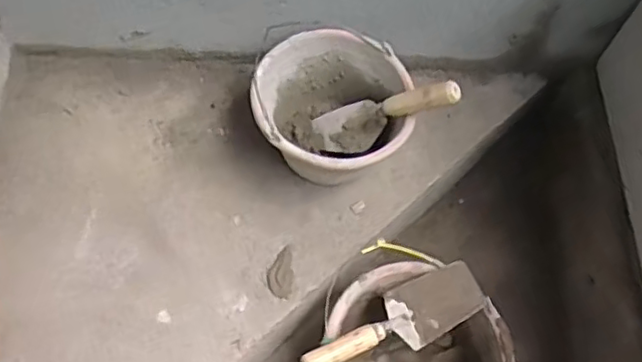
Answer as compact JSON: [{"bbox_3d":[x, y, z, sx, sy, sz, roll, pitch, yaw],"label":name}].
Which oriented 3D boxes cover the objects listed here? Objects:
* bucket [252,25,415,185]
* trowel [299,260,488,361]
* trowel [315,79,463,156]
[{"bbox_3d":[0.014,-0.097,1.057,0.229,0.174,0.229,1,66,-3],"label":"bucket"},{"bbox_3d":[0.113,0.214,0.982,0.299,0.050,0.093,-28,70,-14],"label":"trowel"},{"bbox_3d":[0.096,-0.110,1.010,0.078,0.261,0.083,10,73,-33],"label":"trowel"}]

